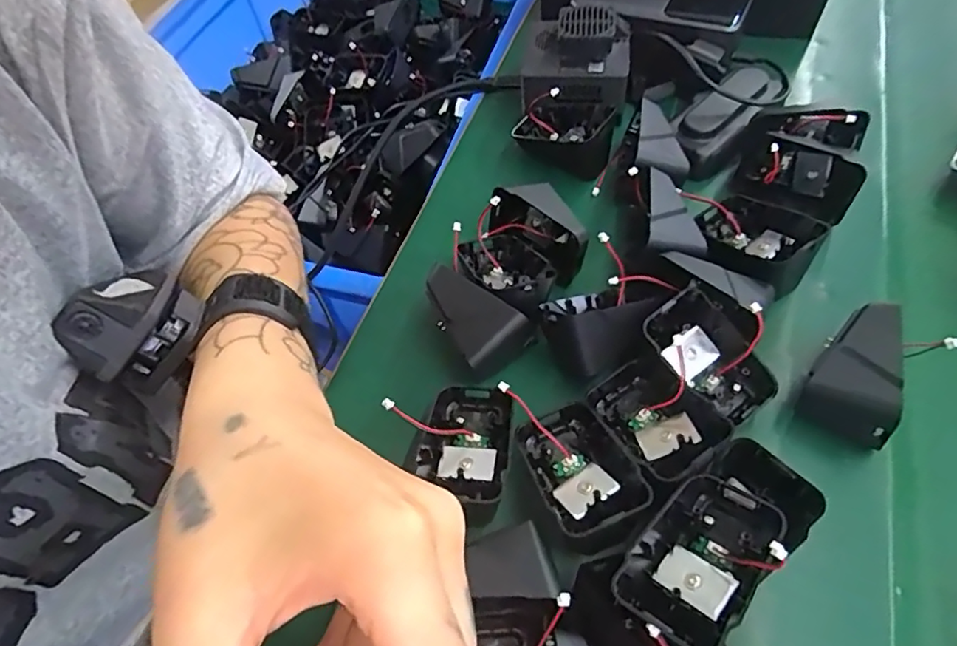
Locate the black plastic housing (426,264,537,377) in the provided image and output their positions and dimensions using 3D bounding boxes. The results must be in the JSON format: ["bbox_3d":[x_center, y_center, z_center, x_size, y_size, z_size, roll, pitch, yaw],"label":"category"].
[{"bbox_3d":[-0.002,-0.002,0.325,0.065,0.034,0.038,40,97,26],"label":"black plastic housing"}]

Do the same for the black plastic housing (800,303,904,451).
[{"bbox_3d":[0.194,0.027,0.288,0.041,0.047,0.056,33,66,22],"label":"black plastic housing"}]

